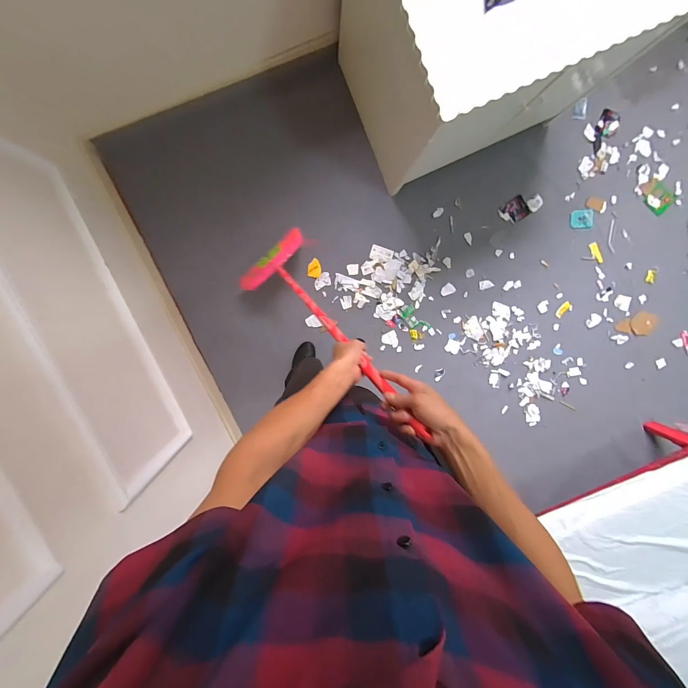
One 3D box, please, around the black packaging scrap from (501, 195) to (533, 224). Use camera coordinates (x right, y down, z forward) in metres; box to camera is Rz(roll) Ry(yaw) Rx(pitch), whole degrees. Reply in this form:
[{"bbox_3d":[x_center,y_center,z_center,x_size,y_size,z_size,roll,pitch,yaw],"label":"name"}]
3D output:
[{"bbox_3d":[0.766,-0.598,1.367,0.115,0.017,0.098,-31,99,0],"label":"black packaging scrap"}]

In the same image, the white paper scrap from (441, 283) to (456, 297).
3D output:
[{"bbox_3d":[0.473,-0.243,1.394,0.065,0.007,0.052,-40,99,1],"label":"white paper scrap"}]

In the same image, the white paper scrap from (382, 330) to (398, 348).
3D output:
[{"bbox_3d":[0.214,-0.017,1.415,0.071,0.010,0.075,-22,99,-1],"label":"white paper scrap"}]

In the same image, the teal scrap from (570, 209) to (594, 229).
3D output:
[{"bbox_3d":[1.081,-0.567,1.386,0.113,0.011,0.084,-11,98,-3],"label":"teal scrap"}]

